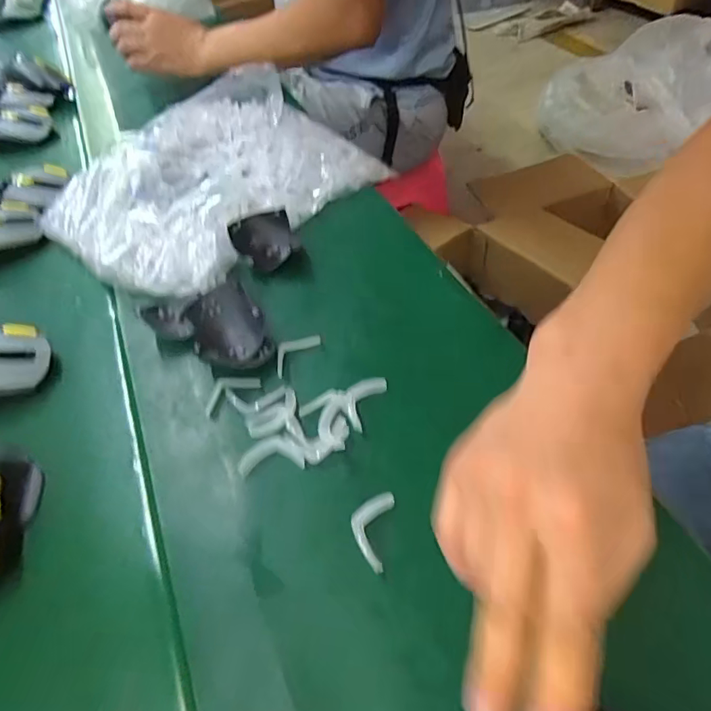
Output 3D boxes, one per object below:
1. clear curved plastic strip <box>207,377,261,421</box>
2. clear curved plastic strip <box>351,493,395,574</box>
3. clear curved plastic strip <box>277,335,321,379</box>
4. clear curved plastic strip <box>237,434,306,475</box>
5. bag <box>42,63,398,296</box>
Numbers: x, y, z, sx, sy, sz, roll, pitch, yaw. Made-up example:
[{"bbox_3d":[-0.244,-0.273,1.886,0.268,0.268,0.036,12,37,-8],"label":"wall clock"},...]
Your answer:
[{"bbox_3d":[-0.102,0.028,0.403,0.048,0.004,0.027,-34,54,-18],"label":"clear curved plastic strip"},{"bbox_3d":[0.009,0.111,0.325,0.025,0.005,0.049,6,53,13],"label":"clear curved plastic strip"},{"bbox_3d":[-0.052,-0.004,0.422,0.048,0.006,0.025,-40,57,-22],"label":"clear curved plastic strip"},{"bbox_3d":[-0.062,0.071,0.362,0.048,0.004,0.027,-13,51,-2],"label":"clear curved plastic strip"},{"bbox_3d":[-0.182,-0.218,0.560,0.295,0.070,0.314,32,62,29],"label":"bag"}]

